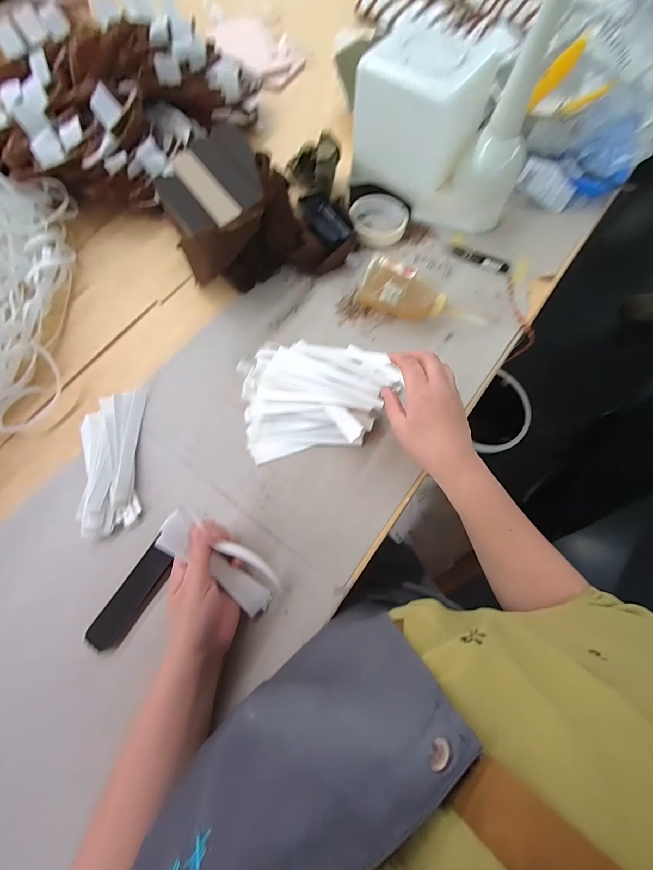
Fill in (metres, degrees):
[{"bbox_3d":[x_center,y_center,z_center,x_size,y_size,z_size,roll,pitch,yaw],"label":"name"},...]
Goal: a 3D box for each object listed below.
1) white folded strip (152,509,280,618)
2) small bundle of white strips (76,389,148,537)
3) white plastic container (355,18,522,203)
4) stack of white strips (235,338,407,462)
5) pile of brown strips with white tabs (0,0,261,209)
[{"bbox_3d":[-0.108,0.133,0.349,0.141,0.020,0.049,44,76,-19],"label":"white folded strip"},{"bbox_3d":[-0.263,0.029,0.412,0.063,0.031,0.175,-8,73,-1],"label":"small bundle of white strips"},{"bbox_3d":[0.135,-0.456,0.492,0.158,0.168,0.126,32,75,9],"label":"white plastic container"},{"bbox_3d":[-0.008,-0.058,0.435,0.202,0.039,0.153,-10,73,-2],"label":"stack of white strips"},{"bbox_3d":[-0.329,-0.518,0.530,0.267,0.145,0.393,32,75,9],"label":"pile of brown strips with white tabs"}]

